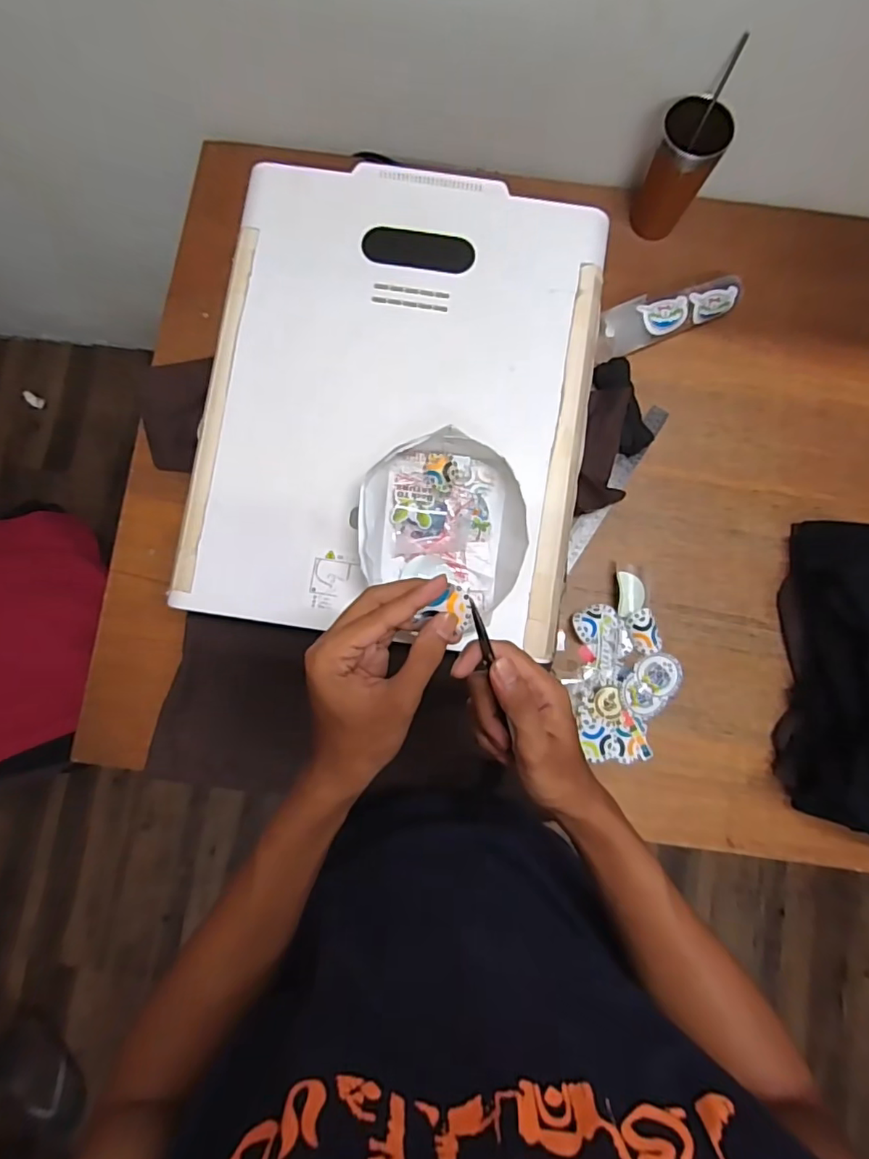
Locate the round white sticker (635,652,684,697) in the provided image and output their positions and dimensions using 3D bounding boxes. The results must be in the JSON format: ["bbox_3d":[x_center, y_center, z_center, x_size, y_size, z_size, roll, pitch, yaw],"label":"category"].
[{"bbox_3d":[0.290,0.123,0.713,0.060,0.005,0.055,0,88,4],"label":"round white sticker"}]

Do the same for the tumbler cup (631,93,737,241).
[{"bbox_3d":[0.315,-0.525,0.728,0.080,0.156,0.068,27,84,1],"label":"tumbler cup"}]

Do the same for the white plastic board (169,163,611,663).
[{"bbox_3d":[-0.037,-0.194,0.588,0.397,0.025,0.496,8,85,3],"label":"white plastic board"}]

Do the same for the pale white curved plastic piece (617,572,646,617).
[{"bbox_3d":[0.256,0.019,0.720,0.036,0.017,0.057,-2,84,-1],"label":"pale white curved plastic piece"}]

